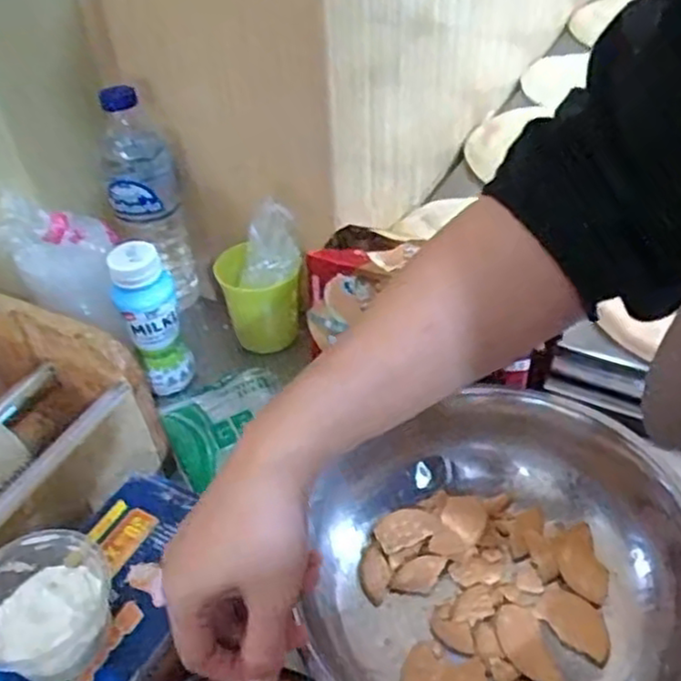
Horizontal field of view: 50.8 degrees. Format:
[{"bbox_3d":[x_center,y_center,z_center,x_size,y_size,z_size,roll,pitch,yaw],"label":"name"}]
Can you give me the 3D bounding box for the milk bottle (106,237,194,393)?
[{"bbox_3d":[-0.163,-0.018,0.619,0.045,0.133,0.041,-23,45,-20],"label":"milk bottle"}]

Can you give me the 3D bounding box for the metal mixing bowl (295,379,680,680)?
[{"bbox_3d":[0.093,0.143,0.474,0.252,0.090,0.266,-2,42,2],"label":"metal mixing bowl"}]

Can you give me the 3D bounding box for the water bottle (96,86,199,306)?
[{"bbox_3d":[-0.187,-0.134,0.692,0.063,0.216,0.053,-13,43,-10],"label":"water bottle"}]

